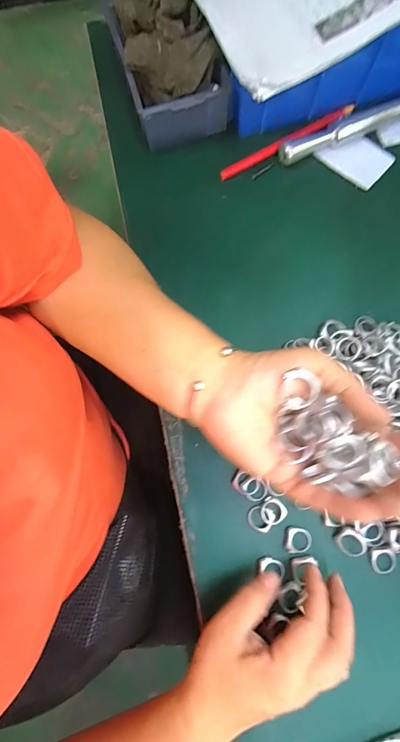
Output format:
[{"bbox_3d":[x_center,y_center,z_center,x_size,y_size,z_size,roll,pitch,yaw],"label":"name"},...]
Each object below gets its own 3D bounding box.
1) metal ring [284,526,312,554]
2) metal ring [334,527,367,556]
[{"bbox_3d":[0.085,0.147,0.294,0.023,0.004,0.021,10,78,3],"label":"metal ring"},{"bbox_3d":[0.129,0.146,0.288,0.024,0.005,0.021,43,102,6],"label":"metal ring"}]

